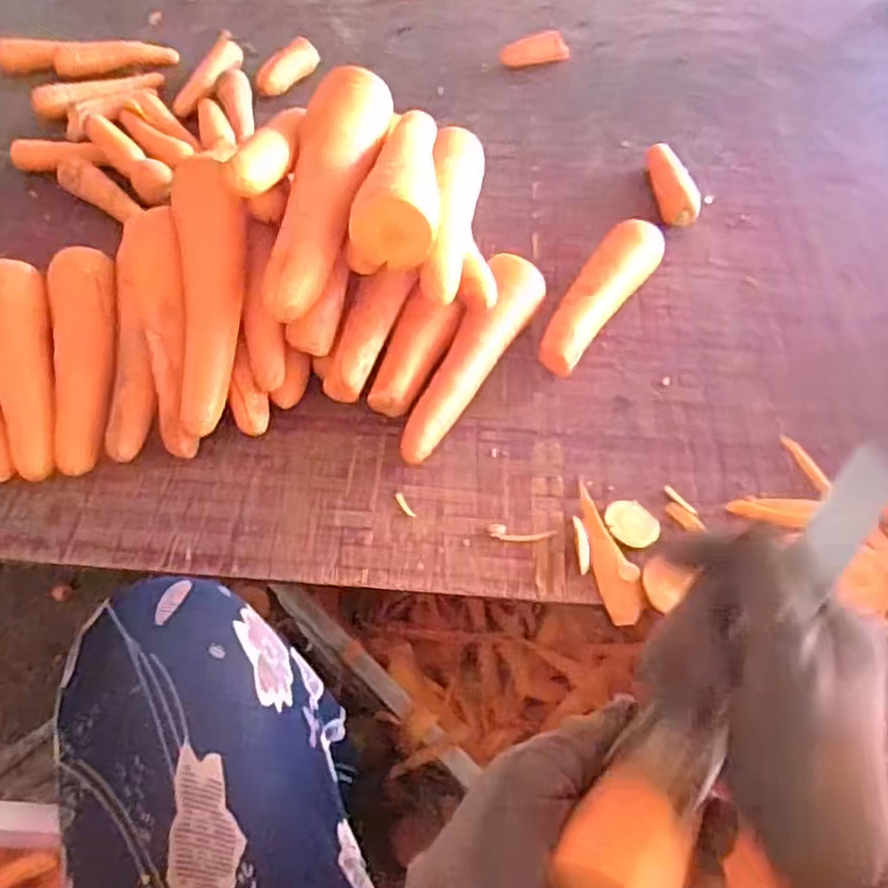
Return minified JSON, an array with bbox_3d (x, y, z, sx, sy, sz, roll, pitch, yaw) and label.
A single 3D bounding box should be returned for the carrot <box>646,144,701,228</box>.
[{"bbox_3d":[0.224,-0.258,0.707,0.029,0.034,0.118,-5,54,-4],"label":"carrot"}]

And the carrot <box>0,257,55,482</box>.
[{"bbox_3d":[-0.335,-0.065,0.566,0.054,0.047,0.206,-18,56,-13],"label":"carrot"}]

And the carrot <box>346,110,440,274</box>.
[{"bbox_3d":[-0.033,-0.202,0.527,0.062,0.054,0.182,0,55,2],"label":"carrot"}]

